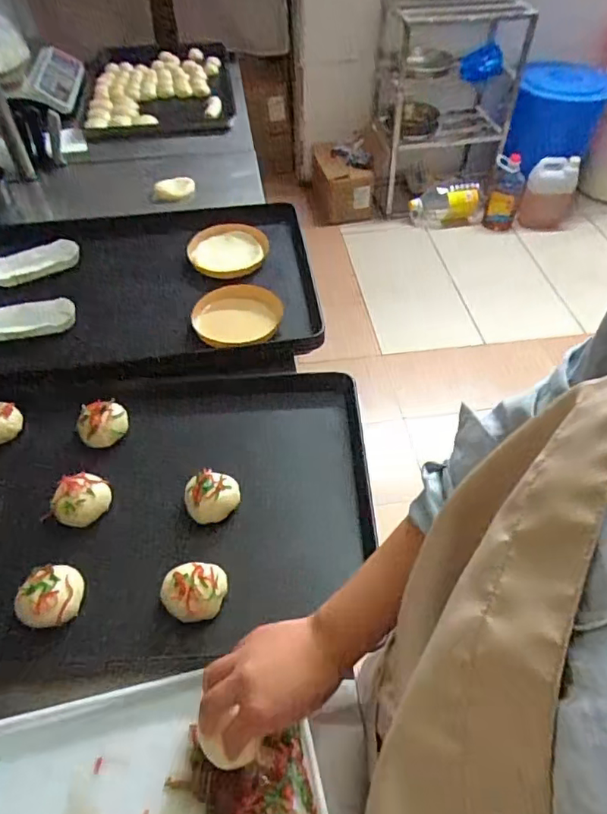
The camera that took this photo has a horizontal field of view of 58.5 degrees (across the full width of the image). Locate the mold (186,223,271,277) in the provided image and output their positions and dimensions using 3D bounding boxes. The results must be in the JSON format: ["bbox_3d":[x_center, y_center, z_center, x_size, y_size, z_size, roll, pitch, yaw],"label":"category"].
[{"bbox_3d":[-0.140,-0.292,1.013,0.150,0.037,0.130,-5,50,-4],"label":"mold"}]

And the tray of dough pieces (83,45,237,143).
[{"bbox_3d":[-0.413,-0.916,1.536,0.401,0.045,0.641,-5,50,-4],"label":"tray of dough pieces"}]

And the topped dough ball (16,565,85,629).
[{"bbox_3d":[-0.279,0.209,0.601,0.062,0.037,0.060,0,50,0],"label":"topped dough ball"}]

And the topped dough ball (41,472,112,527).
[{"bbox_3d":[-0.280,0.117,0.689,0.069,0.043,0.069,7,64,-14],"label":"topped dough ball"}]

